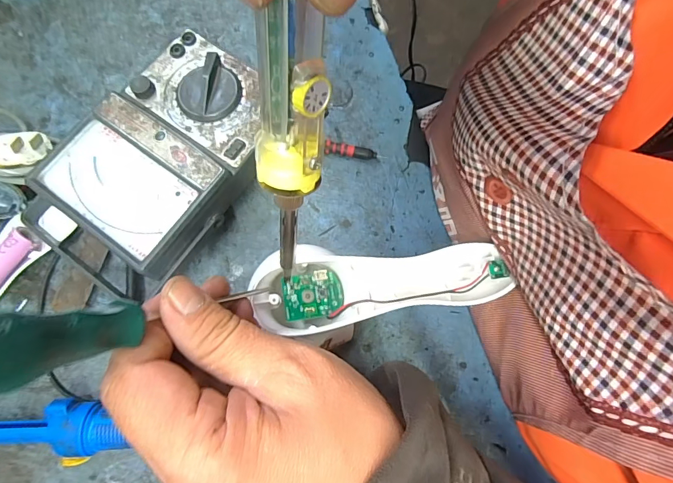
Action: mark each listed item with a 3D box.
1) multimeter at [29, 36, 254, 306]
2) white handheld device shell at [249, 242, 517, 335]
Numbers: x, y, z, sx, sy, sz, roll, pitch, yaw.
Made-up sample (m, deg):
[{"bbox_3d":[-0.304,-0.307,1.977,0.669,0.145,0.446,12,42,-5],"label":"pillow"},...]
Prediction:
[{"bbox_3d":[-0.126,-0.055,0.297,0.117,0.058,0.184,36,80,7],"label":"multimeter"},{"bbox_3d":[0.026,0.028,0.254,0.157,0.039,0.052,-3,78,-1],"label":"white handheld device shell"}]

